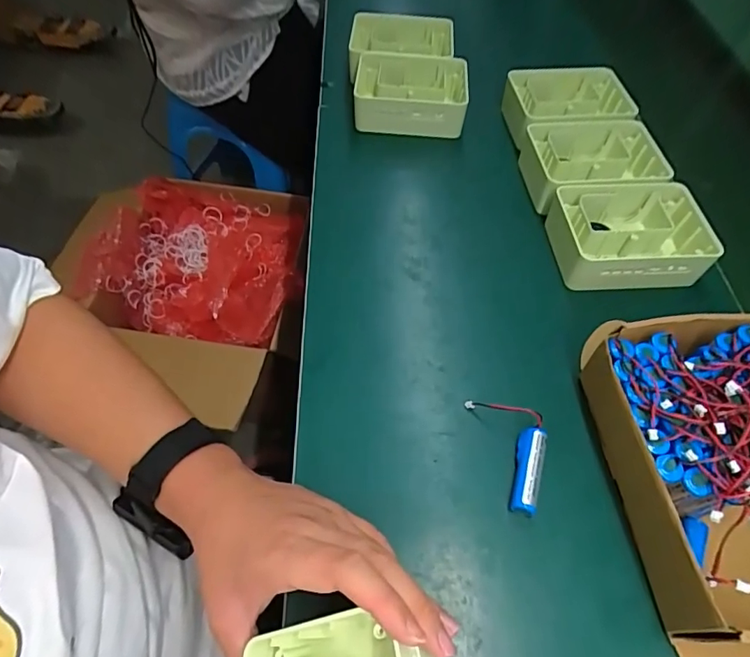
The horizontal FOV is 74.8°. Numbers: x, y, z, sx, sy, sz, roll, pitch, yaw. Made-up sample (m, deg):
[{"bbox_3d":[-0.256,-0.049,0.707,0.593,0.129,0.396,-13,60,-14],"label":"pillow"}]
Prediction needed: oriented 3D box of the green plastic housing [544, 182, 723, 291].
[{"bbox_3d":[0.261,-0.097,0.511,0.149,0.045,0.112,-2,57,1],"label":"green plastic housing"}]

